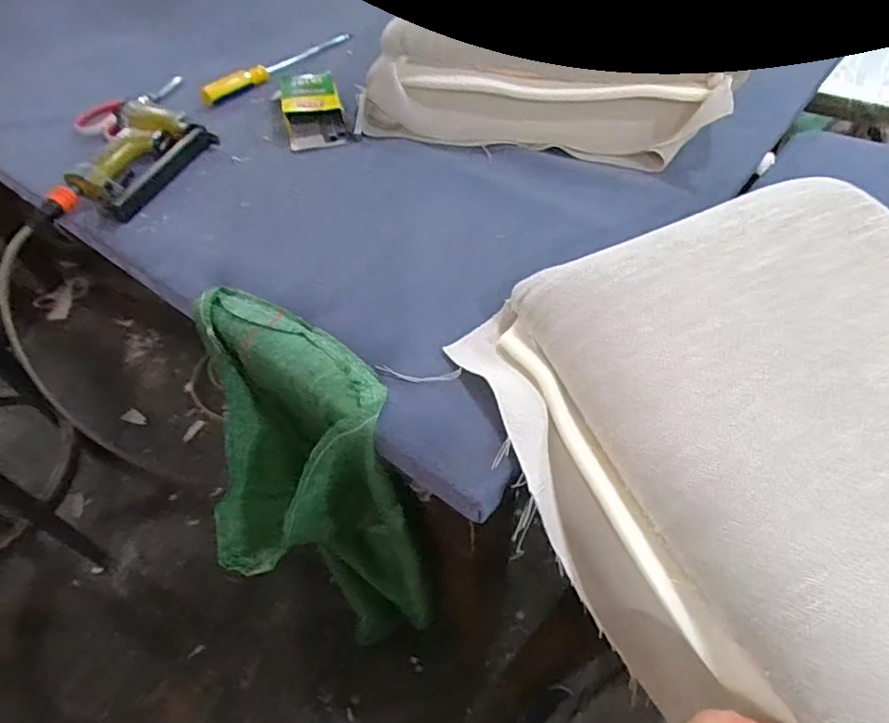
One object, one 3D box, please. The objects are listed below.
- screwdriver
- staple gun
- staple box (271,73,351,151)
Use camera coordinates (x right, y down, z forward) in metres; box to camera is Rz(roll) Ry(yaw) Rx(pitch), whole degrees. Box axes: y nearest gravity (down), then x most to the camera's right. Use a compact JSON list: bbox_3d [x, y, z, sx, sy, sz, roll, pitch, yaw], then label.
[{"bbox_3d":[-0.255,-0.458,0.844,0.034,0.029,0.273,34,60,26],"label":"screwdriver"},{"bbox_3d":[-0.382,-0.240,0.663,0.115,0.041,0.202,14,53,14],"label":"staple gun"},{"bbox_3d":[-0.180,-0.341,0.739,0.082,0.034,0.132,-20,52,-11],"label":"staple box"}]

